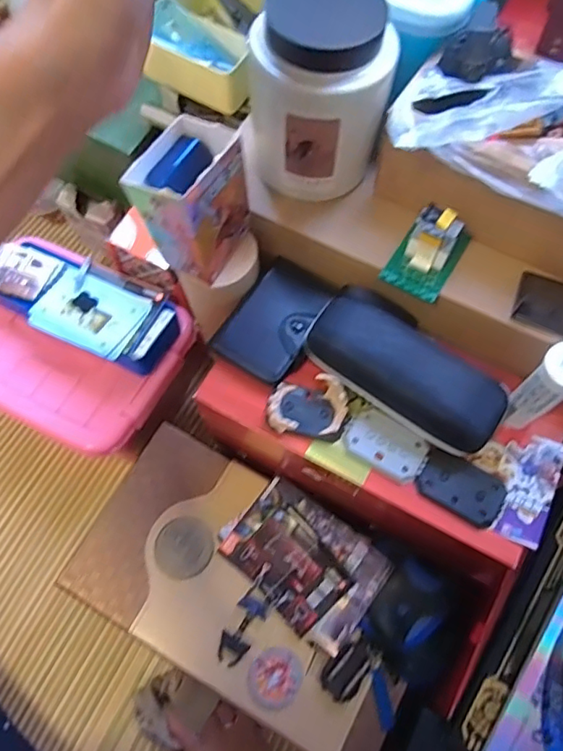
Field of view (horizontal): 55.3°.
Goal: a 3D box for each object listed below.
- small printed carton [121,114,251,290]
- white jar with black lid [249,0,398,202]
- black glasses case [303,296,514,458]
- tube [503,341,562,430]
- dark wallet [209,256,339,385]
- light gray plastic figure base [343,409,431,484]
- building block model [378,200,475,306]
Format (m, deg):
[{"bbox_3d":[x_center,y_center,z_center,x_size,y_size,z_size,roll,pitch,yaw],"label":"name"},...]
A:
[{"bbox_3d":[-0.069,-0.139,0.427,0.057,0.103,0.082,30,72,13],"label":"small printed carton"},{"bbox_3d":[0.028,-0.220,0.424,0.102,0.125,0.098,-1,68,2],"label":"white jar with black lid"},{"bbox_3d":[0.098,-0.004,0.435,0.166,0.050,0.076,31,73,13],"label":"black glasses case"},{"bbox_3d":[0.191,0.012,0.399,0.030,0.108,0.031,-1,68,2],"label":"tube"},{"bbox_3d":[-0.003,-0.052,0.482,0.067,0.017,0.113,28,72,12],"label":"dark wallet"},{"bbox_3d":[0.086,0.056,0.440,0.067,0.004,0.040,31,73,13],"label":"light gray plastic figure base"},{"bbox_3d":[0.117,-0.102,0.423,0.047,0.052,0.072,30,72,13],"label":"building block model"}]

